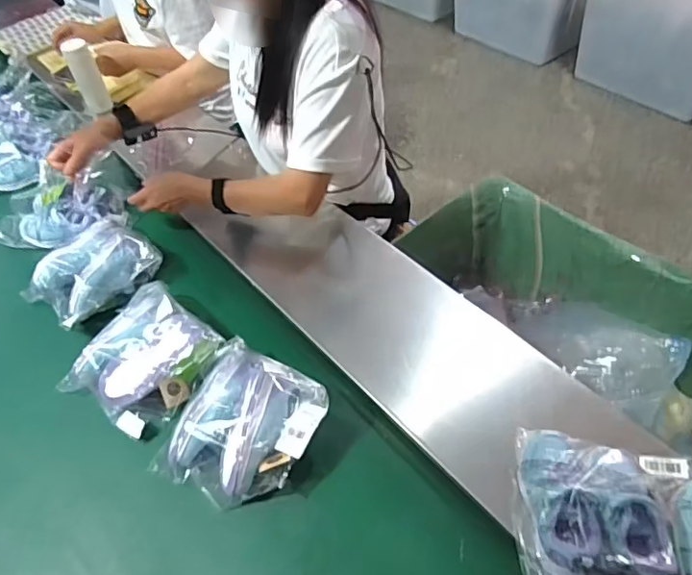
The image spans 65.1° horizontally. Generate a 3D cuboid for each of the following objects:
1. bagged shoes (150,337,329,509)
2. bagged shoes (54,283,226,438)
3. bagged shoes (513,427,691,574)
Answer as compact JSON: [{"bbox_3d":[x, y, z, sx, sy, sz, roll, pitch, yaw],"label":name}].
[{"bbox_3d":[-0.151,0.197,0.777,0.203,0.088,0.204,23,56,23],"label":"bagged shoes"},{"bbox_3d":[-0.326,0.106,0.872,0.199,0.088,0.202,26,57,25],"label":"bagged shoes"},{"bbox_3d":[0.305,0.267,0.649,0.186,0.073,0.182,12,52,15],"label":"bagged shoes"}]

